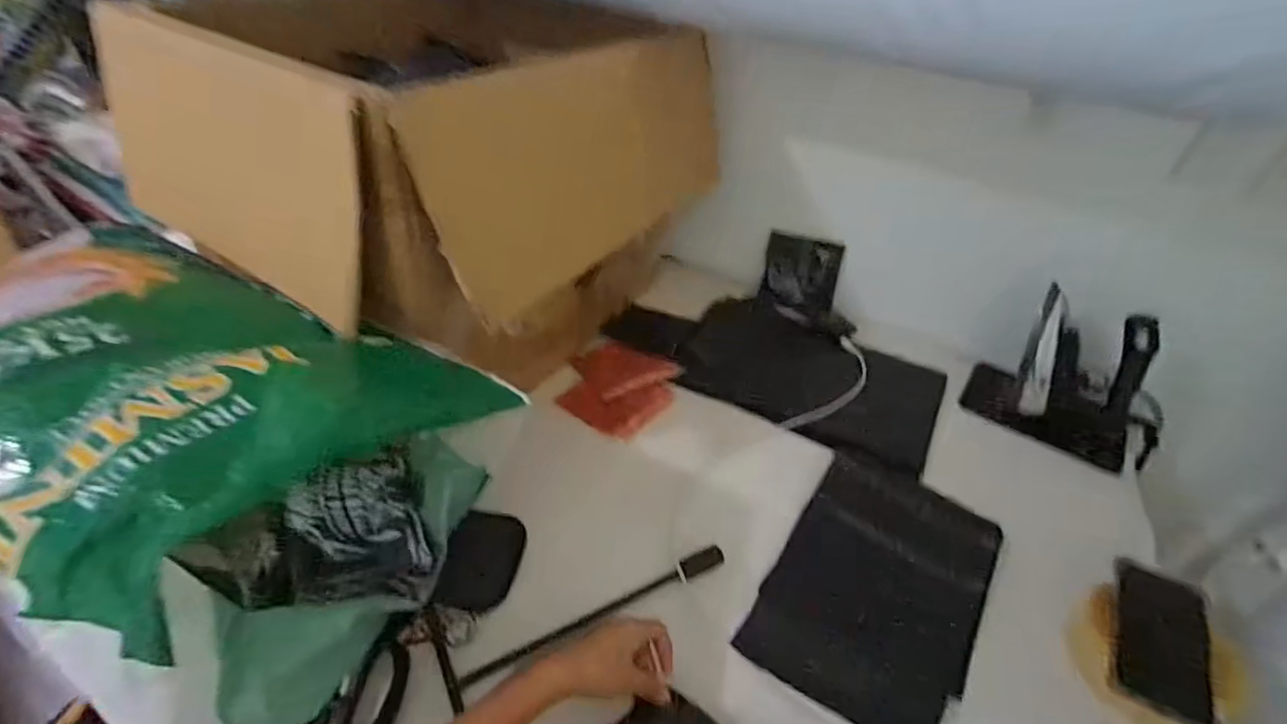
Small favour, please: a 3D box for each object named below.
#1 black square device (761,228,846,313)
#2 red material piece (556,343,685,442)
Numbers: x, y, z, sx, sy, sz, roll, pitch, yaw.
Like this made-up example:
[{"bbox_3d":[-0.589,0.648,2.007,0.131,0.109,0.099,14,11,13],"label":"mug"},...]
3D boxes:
[{"bbox_3d":[0.273,-0.156,1.010,0.132,0.126,0.010,16,12,34],"label":"black square device"},{"bbox_3d":[-0.035,0.031,0.829,0.157,0.023,0.168,23,42,20],"label":"red material piece"}]

